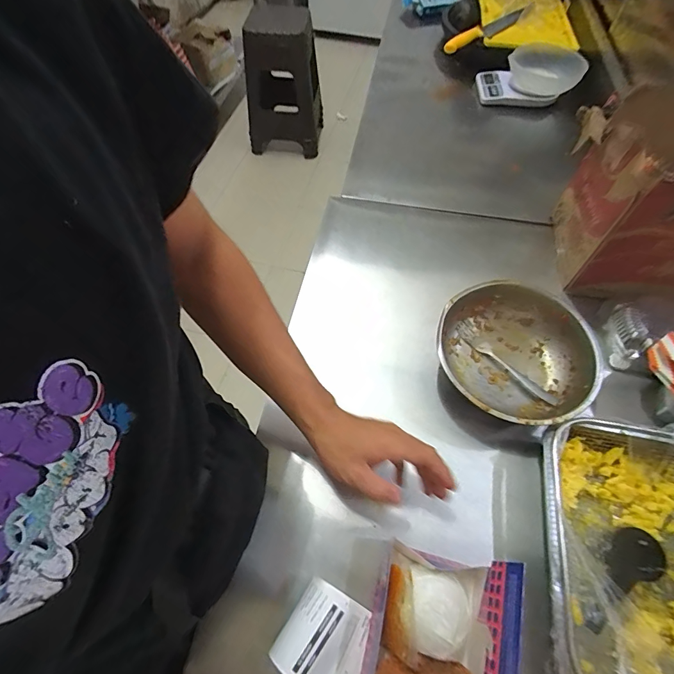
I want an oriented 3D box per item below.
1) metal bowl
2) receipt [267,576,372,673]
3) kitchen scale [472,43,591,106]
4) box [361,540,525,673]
[{"bbox_3d":[0.257,0.028,0.586,0.221,0.076,0.219,0,59,-1],"label":"metal bowl"},{"bbox_3d":[-0.008,0.316,0.409,0.091,0.055,0.084,28,63,15],"label":"receipt"},{"bbox_3d":[0.497,-0.691,1.027,0.241,0.101,0.179,10,60,5],"label":"kitchen scale"},{"bbox_3d":[0.093,0.295,0.363,0.109,0.138,0.167,16,60,8],"label":"box"}]

